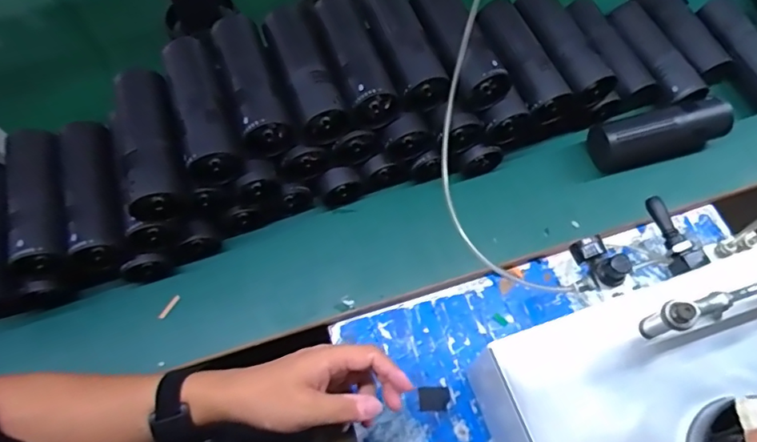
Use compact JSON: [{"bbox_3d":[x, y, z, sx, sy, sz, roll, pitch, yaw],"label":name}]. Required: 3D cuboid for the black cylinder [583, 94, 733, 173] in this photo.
[{"bbox_3d":[0.357,-0.110,0.655,0.170,0.059,0.055,-11,66,-5],"label":"black cylinder"}]

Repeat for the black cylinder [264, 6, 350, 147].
[{"bbox_3d":[-0.087,-0.165,0.570,0.053,0.054,0.161,-21,67,-8],"label":"black cylinder"}]

